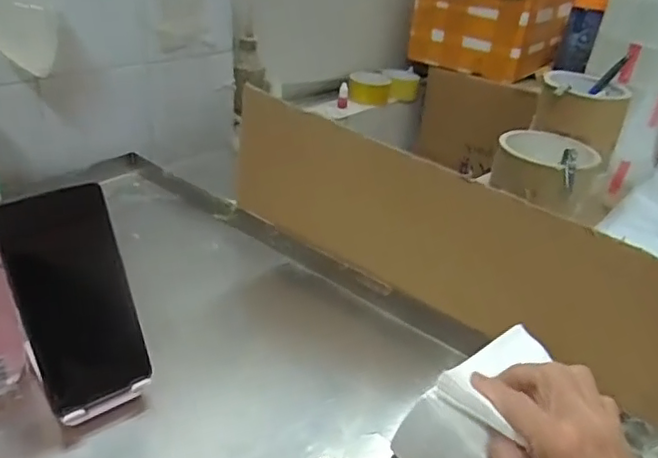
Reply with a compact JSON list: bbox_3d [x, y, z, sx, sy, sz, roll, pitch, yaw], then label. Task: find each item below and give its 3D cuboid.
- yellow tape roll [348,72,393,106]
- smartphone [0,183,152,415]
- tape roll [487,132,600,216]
[{"bbox_3d":[0.087,-0.298,1.266,0.090,0.051,0.084,6,29,2],"label":"yellow tape roll"},{"bbox_3d":[-0.183,0.054,0.437,0.076,0.166,0.006,-20,17,-32],"label":"smartphone"},{"bbox_3d":[0.222,-0.061,0.617,0.098,0.051,0.086,16,31,19],"label":"tape roll"}]

